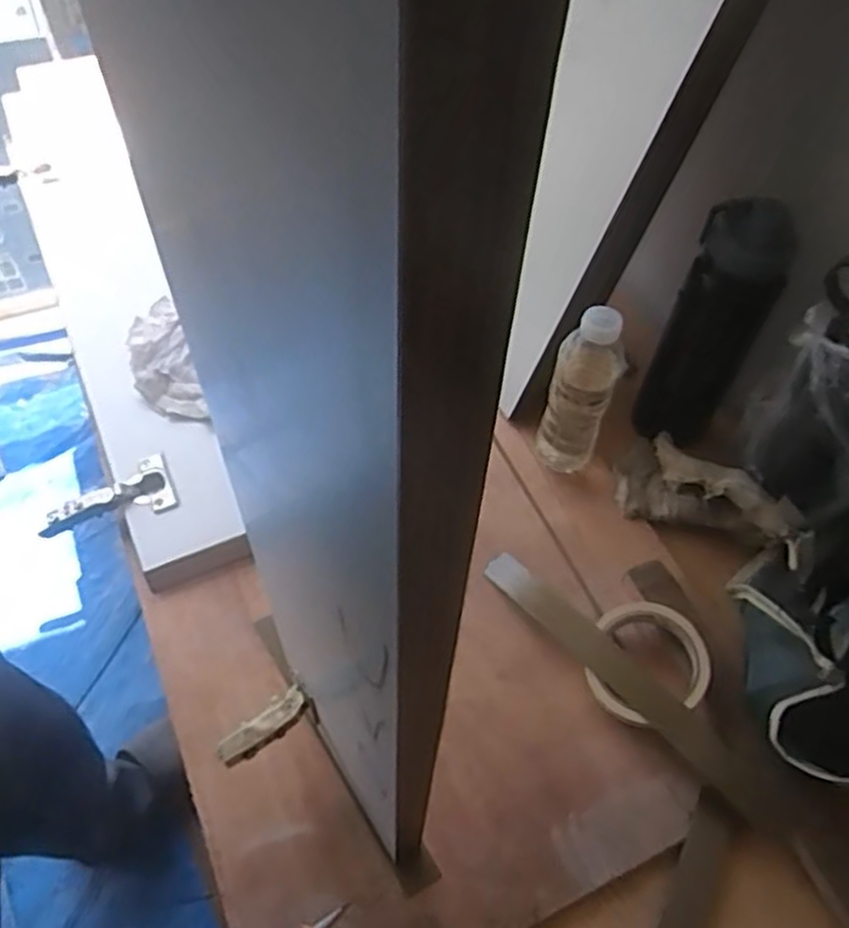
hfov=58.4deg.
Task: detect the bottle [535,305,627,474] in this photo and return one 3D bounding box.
[{"bbox_3d":[0.141,-0.062,0.689,0.056,0.186,0.054,15,57,7],"label":"bottle"}]

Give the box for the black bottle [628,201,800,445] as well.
[{"bbox_3d":[0.261,-0.133,0.685,0.077,0.232,0.063,23,57,13],"label":"black bottle"}]

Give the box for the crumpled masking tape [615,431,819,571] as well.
[{"bbox_3d":[0.256,0.033,0.714,0.176,0.058,0.087,24,55,39],"label":"crumpled masking tape"}]

